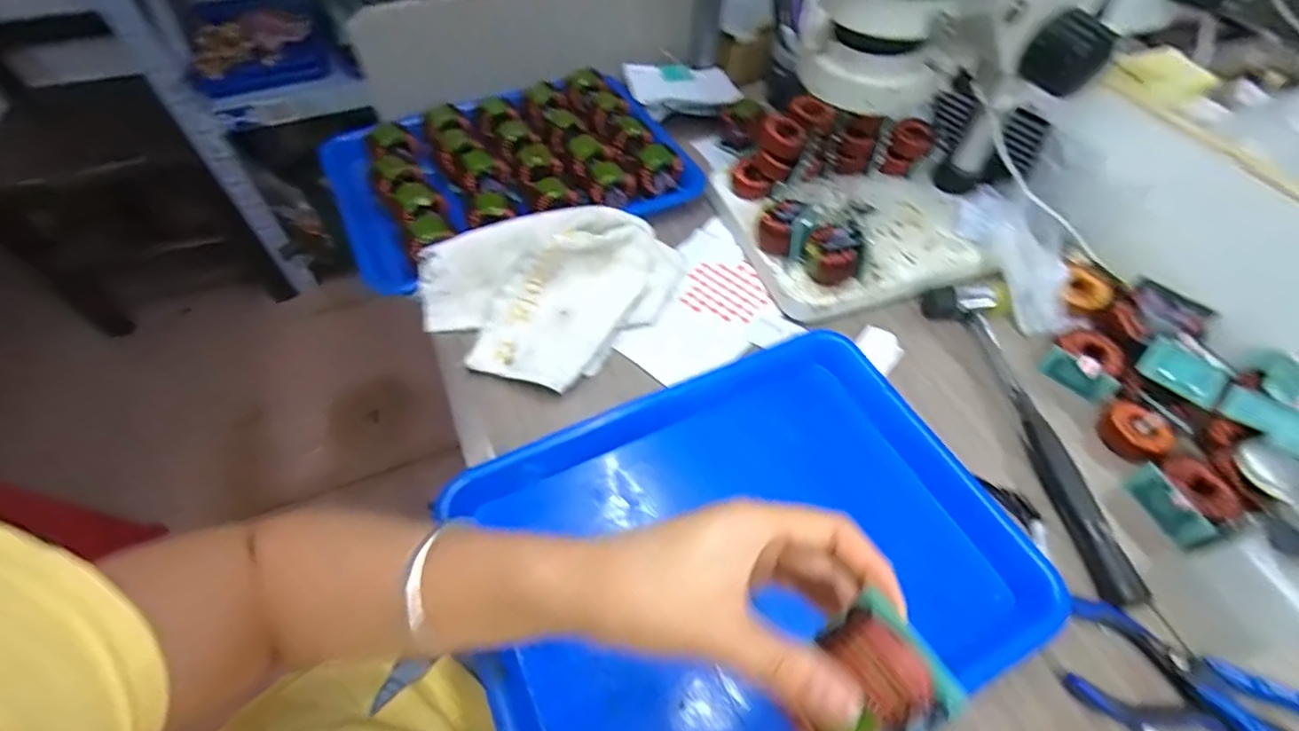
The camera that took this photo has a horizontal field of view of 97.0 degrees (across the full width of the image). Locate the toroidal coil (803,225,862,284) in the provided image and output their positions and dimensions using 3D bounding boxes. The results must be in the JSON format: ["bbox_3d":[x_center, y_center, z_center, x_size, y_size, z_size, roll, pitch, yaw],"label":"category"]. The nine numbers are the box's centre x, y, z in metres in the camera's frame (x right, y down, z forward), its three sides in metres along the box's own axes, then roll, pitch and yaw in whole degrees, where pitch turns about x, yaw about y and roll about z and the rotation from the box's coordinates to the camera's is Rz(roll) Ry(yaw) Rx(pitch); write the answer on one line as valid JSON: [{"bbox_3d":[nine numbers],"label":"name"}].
[{"bbox_3d":[0.154,-0.093,0.487,0.048,0.041,0.041,20,56,13],"label":"toroidal coil"}]

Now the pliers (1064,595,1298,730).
[{"bbox_3d":[0.322,0.193,0.321,0.151,0.014,0.063,23,57,16],"label":"pliers"}]

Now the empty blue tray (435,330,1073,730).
[{"bbox_3d":[0.056,0.120,0.366,0.334,0.033,0.250,-22,57,-16],"label":"empty blue tray"}]

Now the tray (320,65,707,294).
[{"bbox_3d":[-0.140,-0.199,0.580,0.329,0.055,0.236,-24,58,-17],"label":"tray"}]

